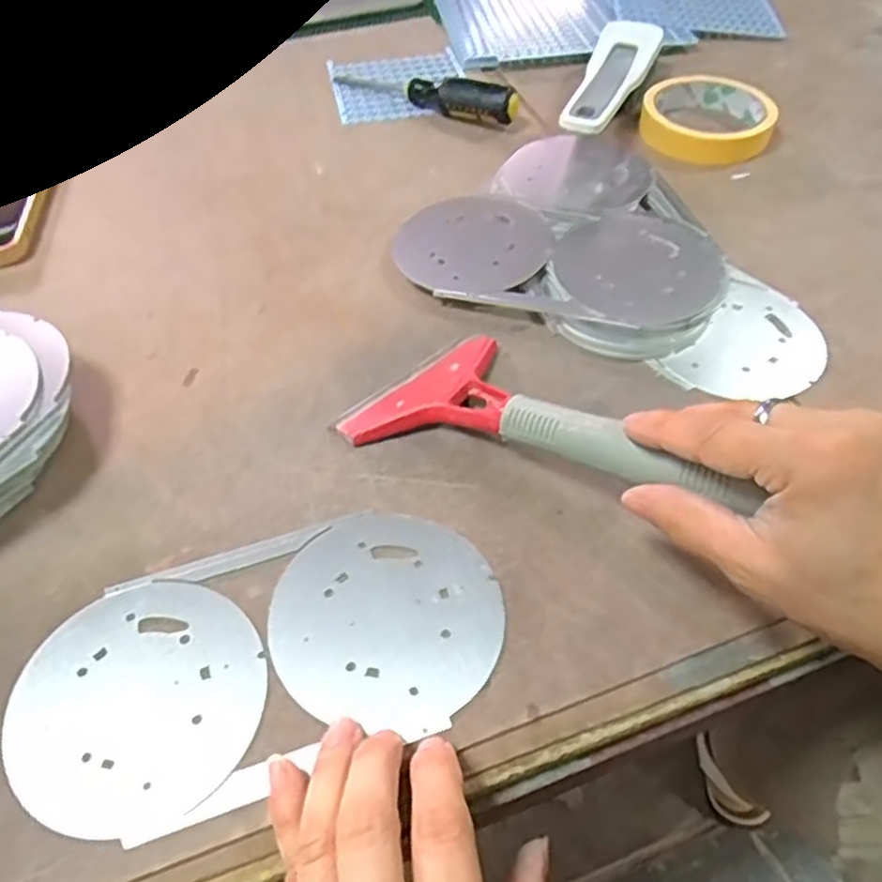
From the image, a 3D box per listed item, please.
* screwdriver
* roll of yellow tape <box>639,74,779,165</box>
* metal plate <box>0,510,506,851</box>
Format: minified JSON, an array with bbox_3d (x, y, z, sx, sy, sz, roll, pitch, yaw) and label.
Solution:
[{"bbox_3d":[-0.015,-0.275,0.552,0.160,0.028,0.032,27,56,20],"label":"screwdriver"},{"bbox_3d":[0.192,-0.234,0.517,0.091,0.017,0.086,16,53,12],"label":"roll of yellow tape"},{"bbox_3d":[-0.069,0.084,0.288,0.186,0.004,0.099,-16,53,-13],"label":"metal plate"}]

